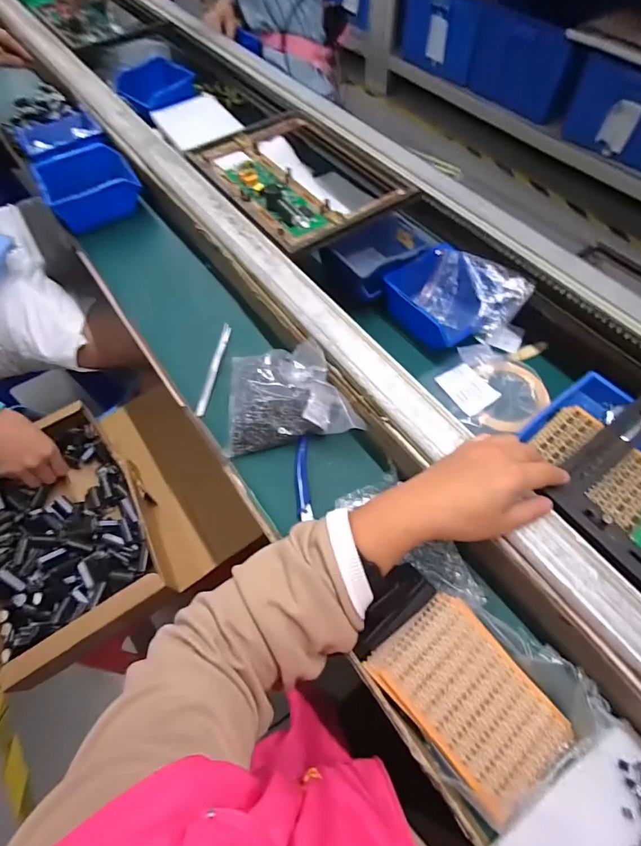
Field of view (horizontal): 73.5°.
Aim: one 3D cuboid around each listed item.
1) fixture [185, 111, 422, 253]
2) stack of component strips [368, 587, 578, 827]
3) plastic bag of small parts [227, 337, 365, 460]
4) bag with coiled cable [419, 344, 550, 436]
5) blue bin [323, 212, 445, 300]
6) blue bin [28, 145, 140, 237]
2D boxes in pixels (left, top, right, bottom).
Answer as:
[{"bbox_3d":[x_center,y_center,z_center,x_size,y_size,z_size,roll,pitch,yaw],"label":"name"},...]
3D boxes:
[{"bbox_3d":[-0.033,-0.365,0.629,0.227,0.035,0.335,-32,66,-15],"label":"fixture"},{"bbox_3d":[0.115,0.208,0.329,0.088,0.014,0.132,-38,67,-18],"label":"stack of component strips"},{"bbox_3d":[-0.031,-0.029,0.453,0.136,0.056,0.103,-4,62,-1],"label":"plastic bag of small parts"},{"bbox_3d":[0.207,-0.044,0.536,0.118,0.028,0.131,-38,67,-18],"label":"bag with coiled cable"},{"bbox_3d":[0.080,-0.233,0.607,0.132,0.073,0.095,-37,67,-17],"label":"blue bin"},{"bbox_3d":[-0.351,-0.362,0.662,0.129,0.067,0.109,-29,65,-14],"label":"blue bin"}]

